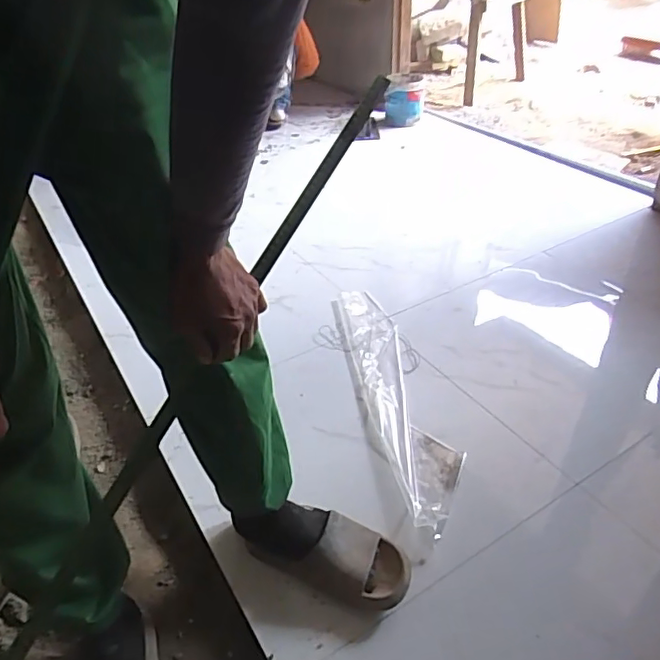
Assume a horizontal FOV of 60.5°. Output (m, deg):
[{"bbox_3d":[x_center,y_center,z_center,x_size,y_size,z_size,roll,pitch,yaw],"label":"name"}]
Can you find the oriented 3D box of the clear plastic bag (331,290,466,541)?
[{"bbox_3d":[0.126,0.114,1.242,0.148,0.019,0.727,-9,37,-9],"label":"clear plastic bag"}]

